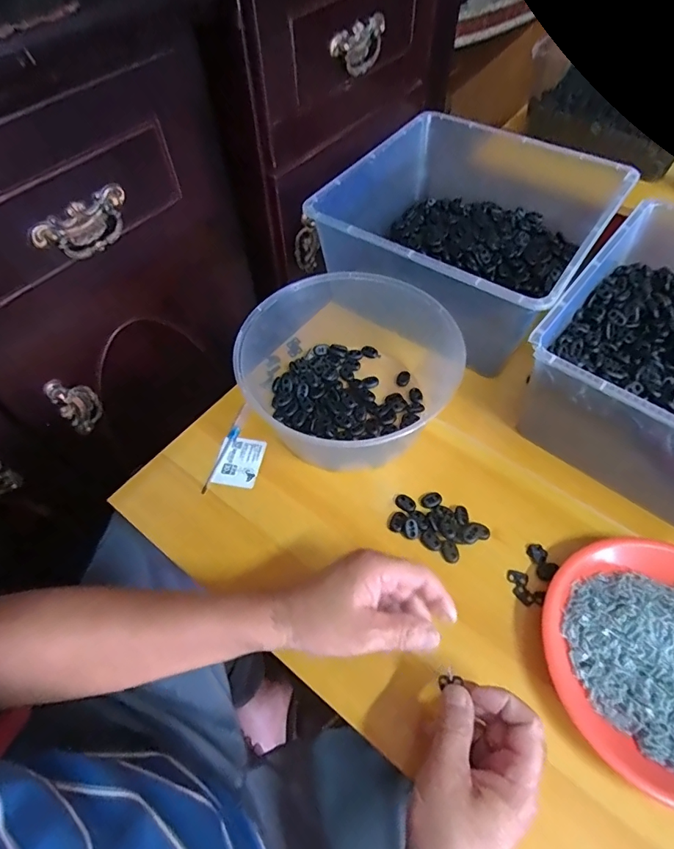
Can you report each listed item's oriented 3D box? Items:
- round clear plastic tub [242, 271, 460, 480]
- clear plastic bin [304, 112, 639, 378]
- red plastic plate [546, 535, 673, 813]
[{"bbox_3d":[0.002,-0.070,0.526,0.221,0.100,0.226,0,57,1],"label":"round clear plastic tub"},{"bbox_3d":[0.163,-0.249,0.593,0.297,0.114,0.301,31,63,20],"label":"clear plastic bin"},{"bbox_3d":[0.274,0.194,0.381,0.180,0.023,0.193,0,57,1],"label":"red plastic plate"}]

